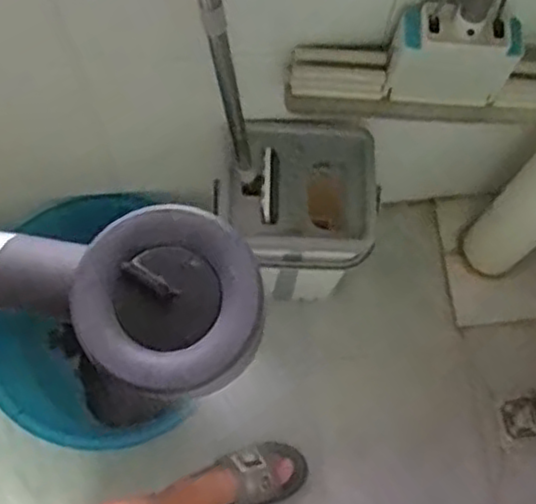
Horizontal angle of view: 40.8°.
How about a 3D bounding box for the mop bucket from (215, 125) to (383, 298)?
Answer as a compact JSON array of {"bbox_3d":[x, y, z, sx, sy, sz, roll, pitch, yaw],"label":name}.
[{"bbox_3d":[0.040,-0.038,1.213,0.229,0.385,0.198,-2,72,-3],"label":"mop bucket"}]

